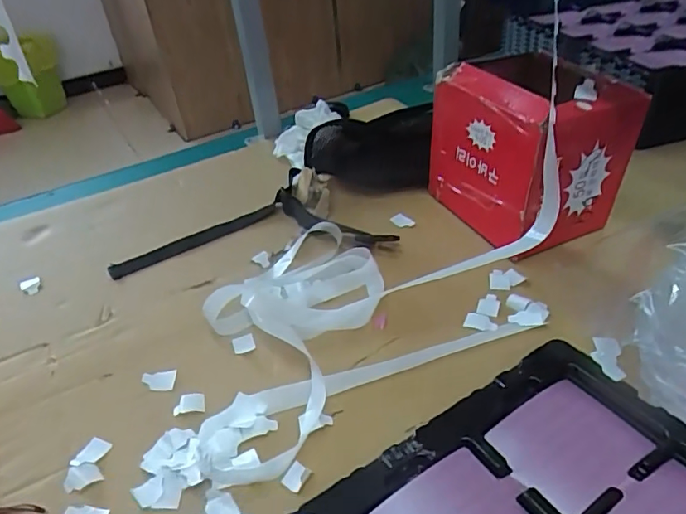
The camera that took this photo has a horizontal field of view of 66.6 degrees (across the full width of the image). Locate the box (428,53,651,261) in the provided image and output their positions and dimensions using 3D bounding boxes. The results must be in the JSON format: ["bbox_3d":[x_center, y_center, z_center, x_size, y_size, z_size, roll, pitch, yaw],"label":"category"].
[{"bbox_3d":[0.184,-0.112,0.545,0.125,0.159,0.170,-22,40,-18],"label":"box"}]

